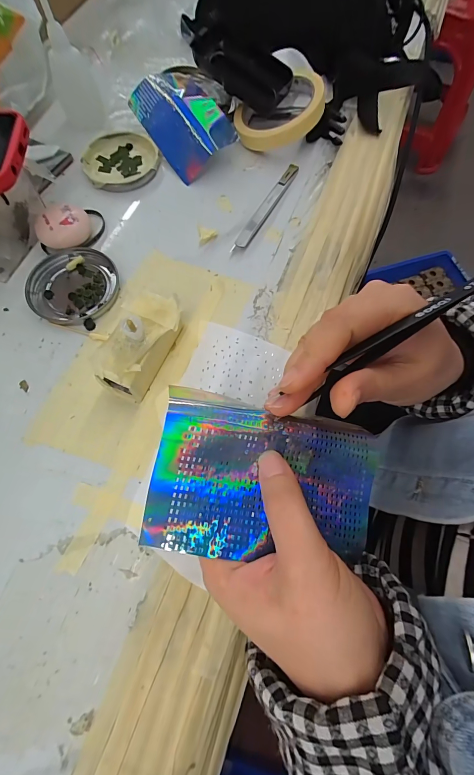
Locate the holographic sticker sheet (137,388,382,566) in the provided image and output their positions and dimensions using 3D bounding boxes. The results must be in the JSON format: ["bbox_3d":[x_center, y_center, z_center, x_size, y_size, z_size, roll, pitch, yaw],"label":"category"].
[{"bbox_3d":[0.018,0.050,0.172,0.120,0.010,0.077,11,83,-9],"label":"holographic sticker sheet"}]

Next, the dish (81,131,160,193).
[{"bbox_3d":[-0.126,-0.244,0.348,0.077,0.009,0.078,0,69,0],"label":"dish"}]

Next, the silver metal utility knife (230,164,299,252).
[{"bbox_3d":[0.030,-0.186,0.328,0.015,0.009,0.133,27,71,10],"label":"silver metal utility knife"}]

